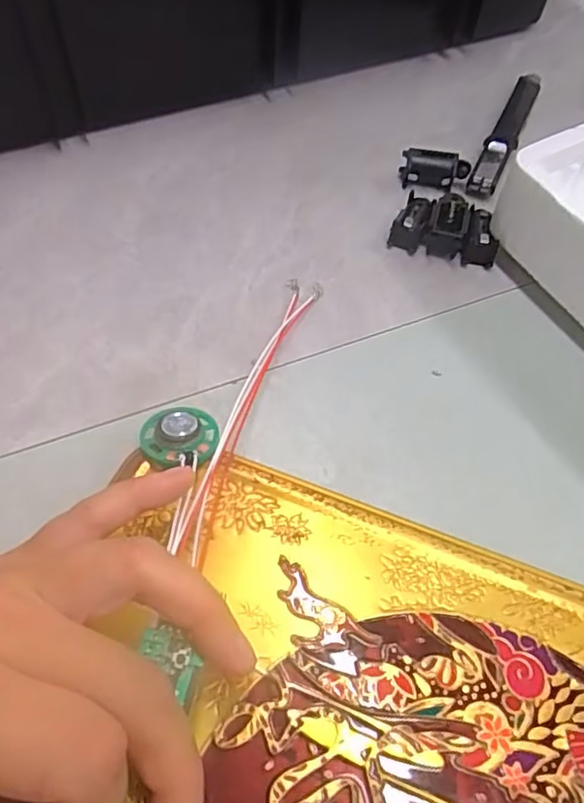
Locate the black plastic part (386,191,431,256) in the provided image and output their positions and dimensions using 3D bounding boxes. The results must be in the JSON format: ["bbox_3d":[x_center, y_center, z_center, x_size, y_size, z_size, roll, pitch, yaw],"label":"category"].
[{"bbox_3d":[0.060,-0.089,0.301,0.015,0.012,0.030,23,58,13],"label":"black plastic part"}]

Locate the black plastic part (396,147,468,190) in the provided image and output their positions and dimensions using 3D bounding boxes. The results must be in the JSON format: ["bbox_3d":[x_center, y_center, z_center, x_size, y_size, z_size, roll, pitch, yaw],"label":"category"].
[{"bbox_3d":[0.075,-0.122,0.320,0.035,0.017,0.012,9,56,4],"label":"black plastic part"}]

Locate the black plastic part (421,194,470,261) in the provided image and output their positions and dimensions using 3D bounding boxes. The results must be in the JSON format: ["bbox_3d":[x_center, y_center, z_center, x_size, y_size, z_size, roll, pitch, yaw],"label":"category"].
[{"bbox_3d":[0.075,-0.086,0.295,0.018,0.014,0.026,16,57,9],"label":"black plastic part"}]

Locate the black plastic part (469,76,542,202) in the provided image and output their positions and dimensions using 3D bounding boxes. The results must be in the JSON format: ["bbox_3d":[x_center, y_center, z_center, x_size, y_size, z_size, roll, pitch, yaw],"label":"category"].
[{"bbox_3d":[0.124,-0.157,0.346,0.015,0.008,0.128,22,58,13],"label":"black plastic part"}]

